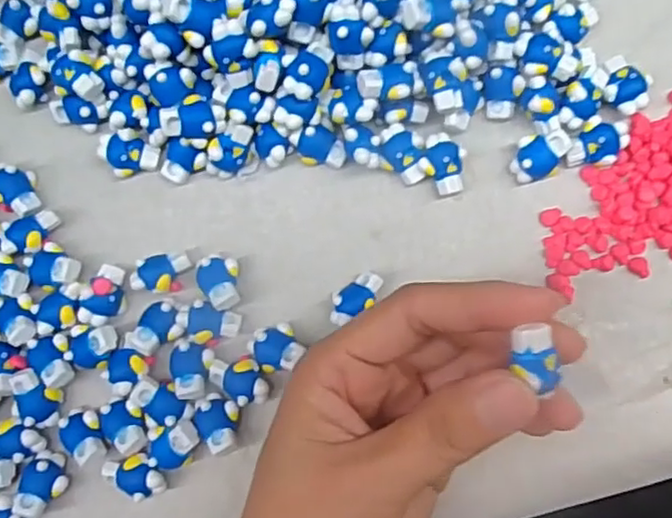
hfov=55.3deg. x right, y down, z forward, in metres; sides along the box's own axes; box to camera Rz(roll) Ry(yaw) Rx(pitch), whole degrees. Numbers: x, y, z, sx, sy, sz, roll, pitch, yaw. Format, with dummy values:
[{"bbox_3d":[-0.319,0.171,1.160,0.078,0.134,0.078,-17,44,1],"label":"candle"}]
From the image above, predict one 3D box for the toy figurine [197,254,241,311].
[{"bbox_3d":[-0.042,0.008,0.231,0.015,0.012,0.020,-9,85,2],"label":"toy figurine"}]

